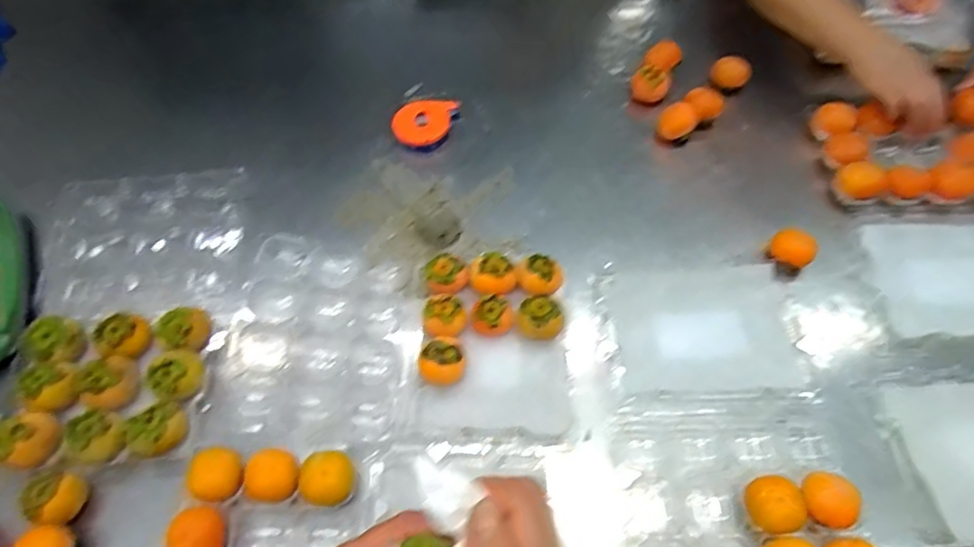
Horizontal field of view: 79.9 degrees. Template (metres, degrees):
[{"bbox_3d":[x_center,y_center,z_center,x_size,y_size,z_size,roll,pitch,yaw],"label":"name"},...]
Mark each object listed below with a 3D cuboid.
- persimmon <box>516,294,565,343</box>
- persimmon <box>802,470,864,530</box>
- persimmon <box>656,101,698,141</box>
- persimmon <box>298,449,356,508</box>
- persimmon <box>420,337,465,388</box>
[{"bbox_3d":[0.058,0.049,0.628,0.048,0.032,0.042,16,60,11],"label":"persimmon"},{"bbox_3d":[0.309,0.208,0.530,0.048,0.034,0.047,0,58,1],"label":"persimmon"},{"bbox_3d":[0.253,-0.196,0.782,0.047,0.048,0.048,24,62,15],"label":"persimmon"},{"bbox_3d":[-0.147,0.188,0.536,0.047,0.033,0.051,0,58,1],"label":"persimmon"},{"bbox_3d":[-0.046,0.093,0.605,0.046,0.034,0.042,0,58,1],"label":"persimmon"}]

